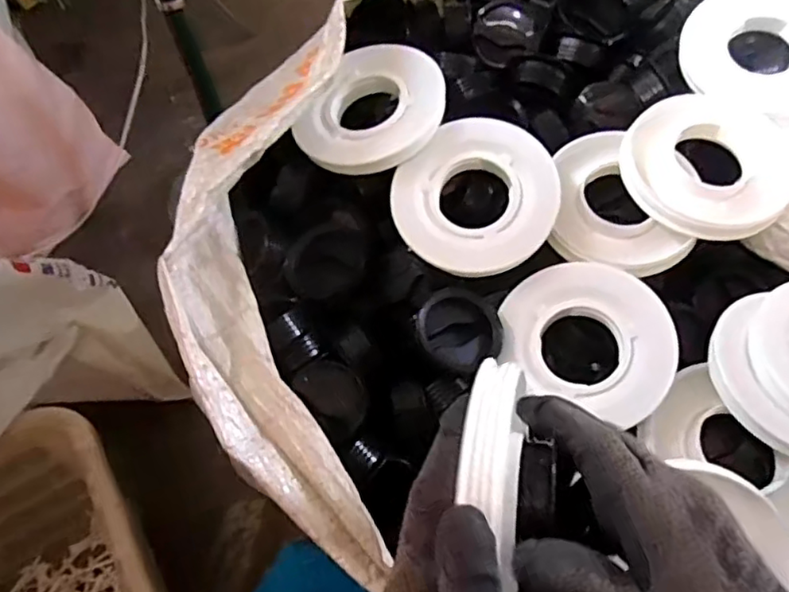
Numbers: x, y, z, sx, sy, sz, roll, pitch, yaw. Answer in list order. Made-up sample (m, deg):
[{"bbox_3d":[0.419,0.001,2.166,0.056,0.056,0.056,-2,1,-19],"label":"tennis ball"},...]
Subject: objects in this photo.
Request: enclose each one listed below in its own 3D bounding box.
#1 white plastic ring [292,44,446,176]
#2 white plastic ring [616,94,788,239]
[{"bbox_3d":[-0.017,-0.157,0.525,0.108,0.020,0.124,24,76,19],"label":"white plastic ring"},{"bbox_3d":[0.251,-0.107,0.499,0.128,0.026,0.131,-2,55,3],"label":"white plastic ring"}]

